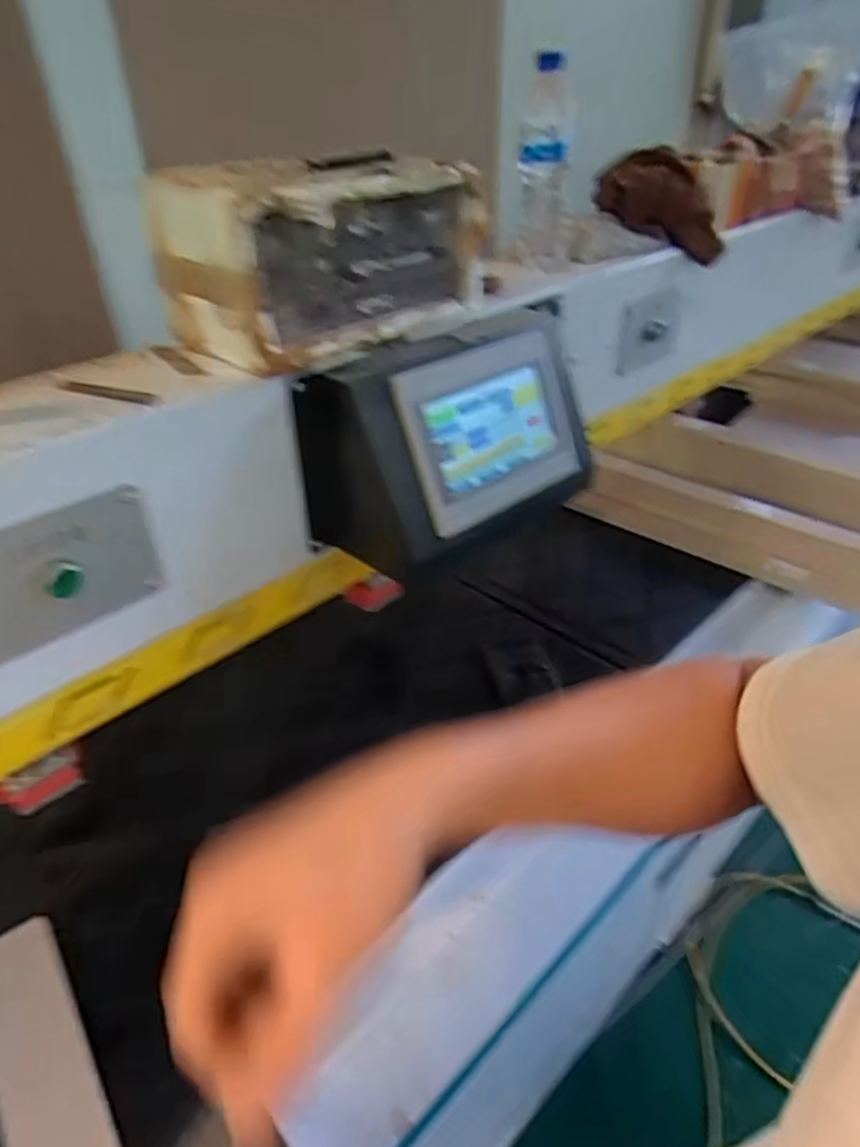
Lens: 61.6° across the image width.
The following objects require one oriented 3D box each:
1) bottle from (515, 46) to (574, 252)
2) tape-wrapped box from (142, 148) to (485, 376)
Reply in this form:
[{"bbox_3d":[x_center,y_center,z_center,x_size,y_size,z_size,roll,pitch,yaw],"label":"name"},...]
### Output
[{"bbox_3d":[0.134,-0.486,0.847,0.053,0.199,0.067,7,35,11],"label":"bottle"},{"bbox_3d":[-0.094,-0.290,0.648,0.156,0.135,0.279,25,42,33],"label":"tape-wrapped box"}]

